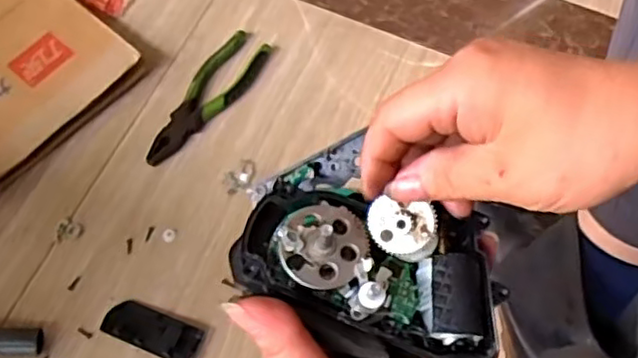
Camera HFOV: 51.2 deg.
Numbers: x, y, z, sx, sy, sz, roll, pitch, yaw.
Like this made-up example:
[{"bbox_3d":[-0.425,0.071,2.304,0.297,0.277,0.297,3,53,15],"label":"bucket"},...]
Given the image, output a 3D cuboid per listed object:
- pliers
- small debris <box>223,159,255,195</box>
[{"bbox_3d":[-0.132,-0.096,0.768,0.058,0.017,0.197,36,68,13],"label":"pliers"},{"bbox_3d":[-0.088,-0.004,0.747,0.026,0.004,0.045,40,70,15],"label":"small debris"}]

